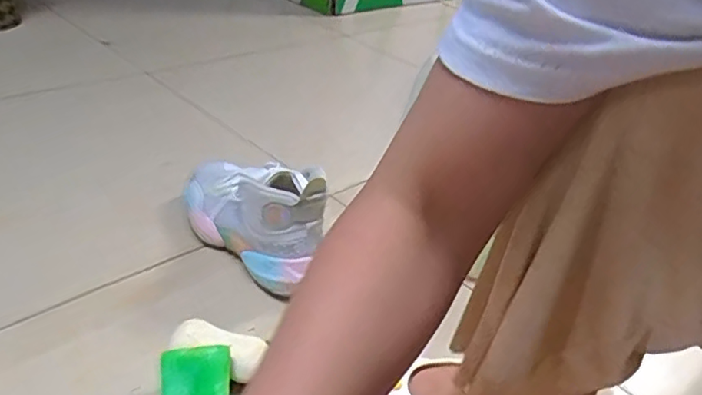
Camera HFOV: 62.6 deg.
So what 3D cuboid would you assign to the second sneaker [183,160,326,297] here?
[{"bbox_3d":[-0.127,0.002,0.756,0.103,0.143,0.271,-23,42,-38],"label":"second sneaker"}]

